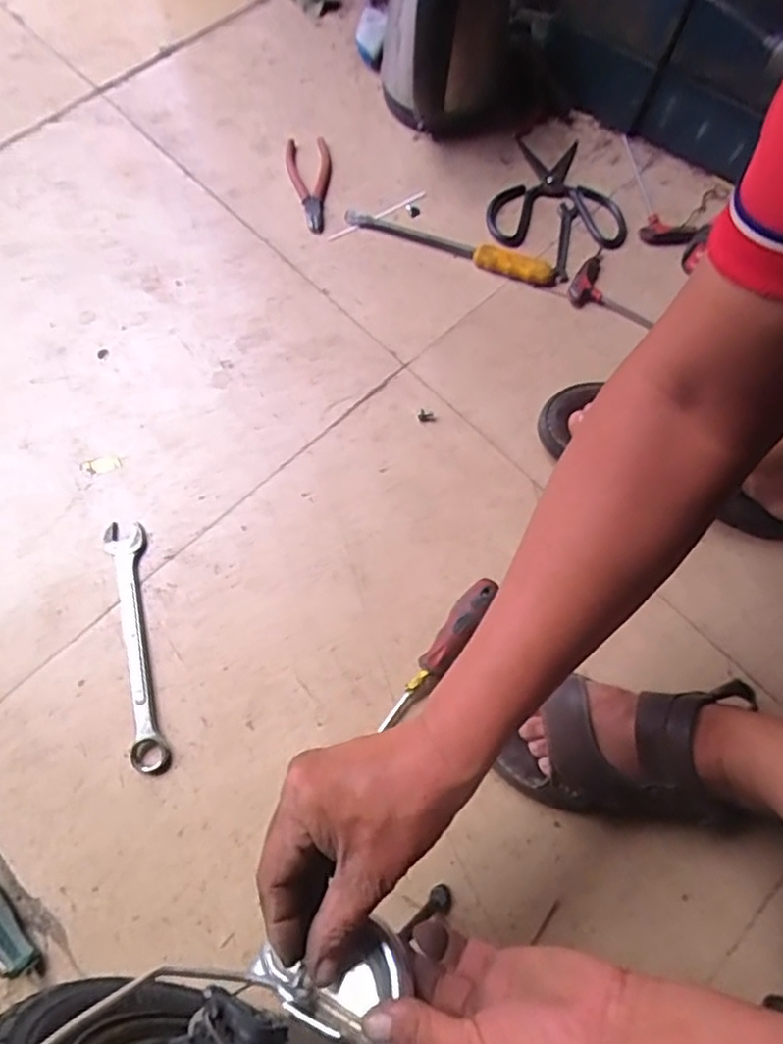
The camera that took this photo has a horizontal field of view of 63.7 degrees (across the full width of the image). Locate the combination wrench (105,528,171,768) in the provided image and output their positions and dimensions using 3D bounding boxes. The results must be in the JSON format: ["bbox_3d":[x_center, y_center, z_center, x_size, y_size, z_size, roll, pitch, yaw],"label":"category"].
[{"bbox_3d":[-0.241,0.111,0.599,0.037,0.012,0.235,-14,71,-7],"label":"combination wrench"}]

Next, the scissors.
[{"bbox_3d":[0.211,-0.432,0.822,0.171,0.006,0.184,2,70,-2],"label":"scissors"}]

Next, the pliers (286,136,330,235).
[{"bbox_3d":[-0.101,-0.435,0.797,0.056,0.012,0.156,-8,70,-5],"label":"pliers"}]

